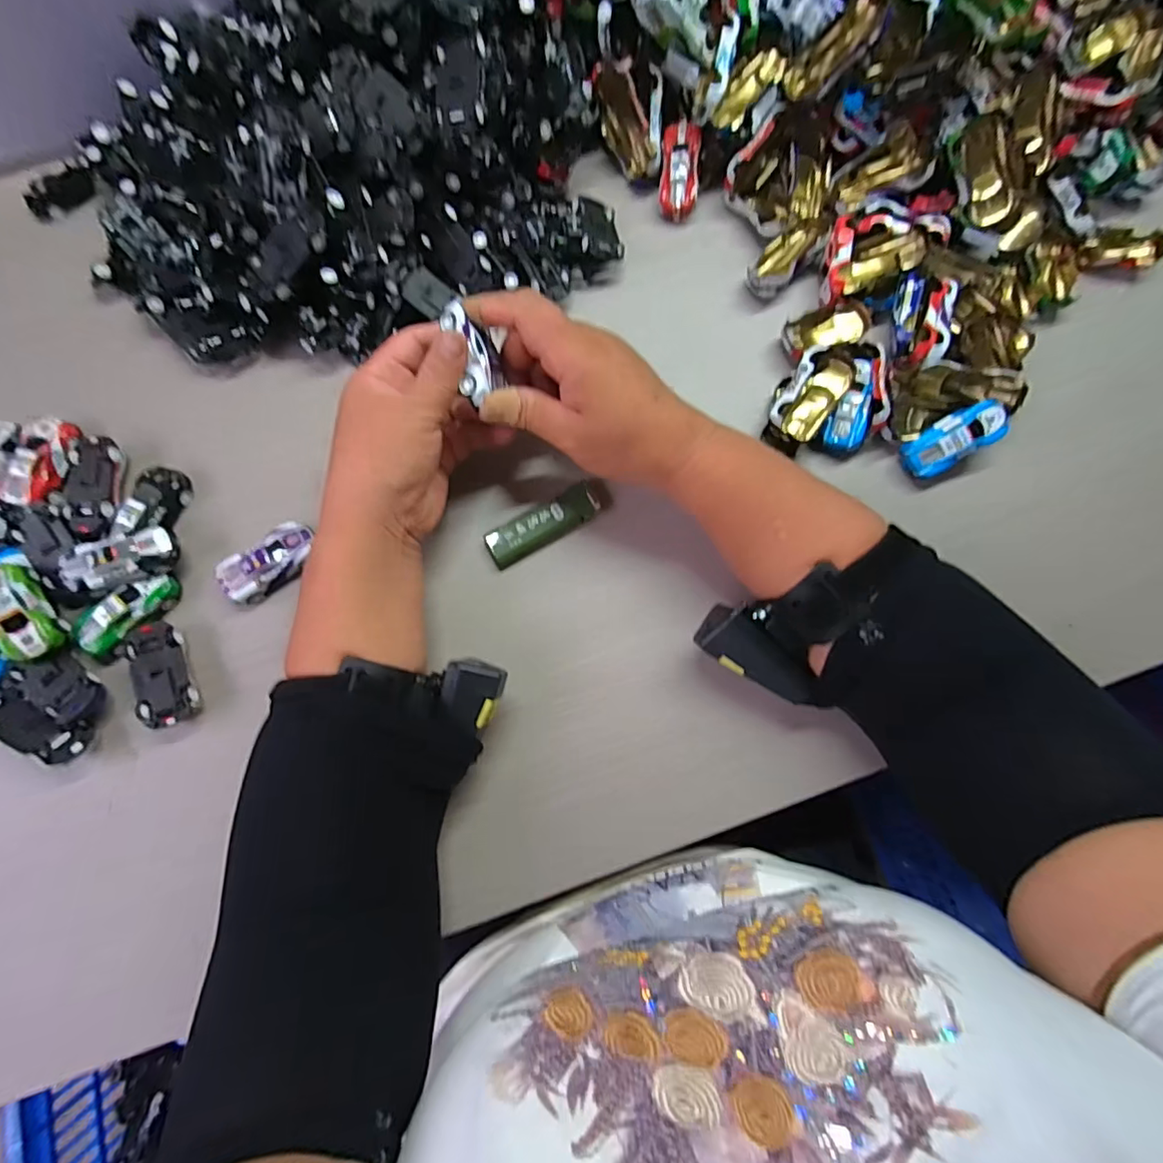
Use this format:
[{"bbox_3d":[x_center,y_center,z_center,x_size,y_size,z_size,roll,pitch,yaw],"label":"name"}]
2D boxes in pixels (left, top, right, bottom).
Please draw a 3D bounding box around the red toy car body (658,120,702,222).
[{"bbox_3d":[0.073,-0.306,0.409,0.027,0.014,0.064,2,98,0],"label":"red toy car body"}]

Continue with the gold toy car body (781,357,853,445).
[{"bbox_3d":[0.160,-0.122,0.377,0.021,0.019,0.065,35,80,6],"label":"gold toy car body"}]

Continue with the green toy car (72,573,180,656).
[{"bbox_3d":[-0.286,0.022,0.351,0.061,0.017,0.029,-39,82,-8],"label":"green toy car"}]

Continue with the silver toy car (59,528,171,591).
[{"bbox_3d":[-0.291,-0.013,0.346,0.058,0.017,0.028,-19,80,-4],"label":"silver toy car"}]

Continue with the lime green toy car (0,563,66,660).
[{"bbox_3d":[-0.345,0.019,0.335,0.028,0.018,0.062,-35,81,-7],"label":"lime green toy car"}]

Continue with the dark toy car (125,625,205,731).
[{"bbox_3d":[-0.261,0.058,0.346,0.031,0.021,0.066,-18,80,-4],"label":"dark toy car"}]

